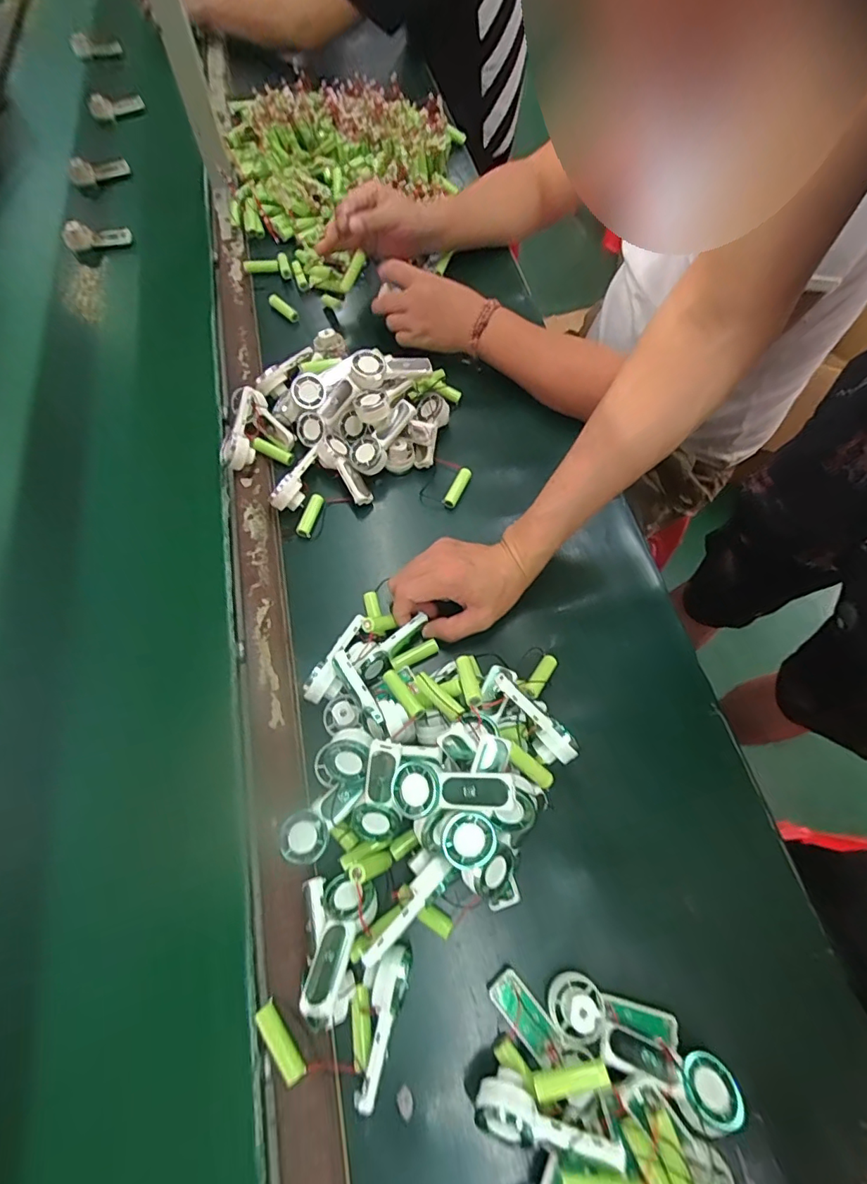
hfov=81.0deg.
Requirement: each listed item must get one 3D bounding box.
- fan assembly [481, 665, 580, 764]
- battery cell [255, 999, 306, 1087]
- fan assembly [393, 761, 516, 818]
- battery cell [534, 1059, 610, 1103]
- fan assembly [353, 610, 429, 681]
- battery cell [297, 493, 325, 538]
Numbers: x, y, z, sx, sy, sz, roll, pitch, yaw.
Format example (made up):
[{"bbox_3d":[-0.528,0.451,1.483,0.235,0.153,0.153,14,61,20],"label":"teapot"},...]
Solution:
[{"bbox_3d":[0.083,0.104,0.433,0.091,0.040,0.032,43,105,-4],"label":"fan assembly"},{"bbox_3d":[-0.112,0.330,0.373,0.016,0.015,0.052,-35,70,-16],"label":"battery cell"},{"bbox_3d":[0.013,0.143,0.368,0.094,0.014,0.038,-10,61,25],"label":"fan assembly"},{"bbox_3d":[0.093,0.329,0.343,0.049,0.013,0.014,-11,65,-6],"label":"battery cell"},{"bbox_3d":[-0.040,0.053,0.493,0.021,0.031,0.089,42,59,18],"label":"fan assembly"},{"bbox_3d":[-0.138,-0.085,0.574,0.014,0.016,0.052,15,65,6],"label":"battery cell"}]

